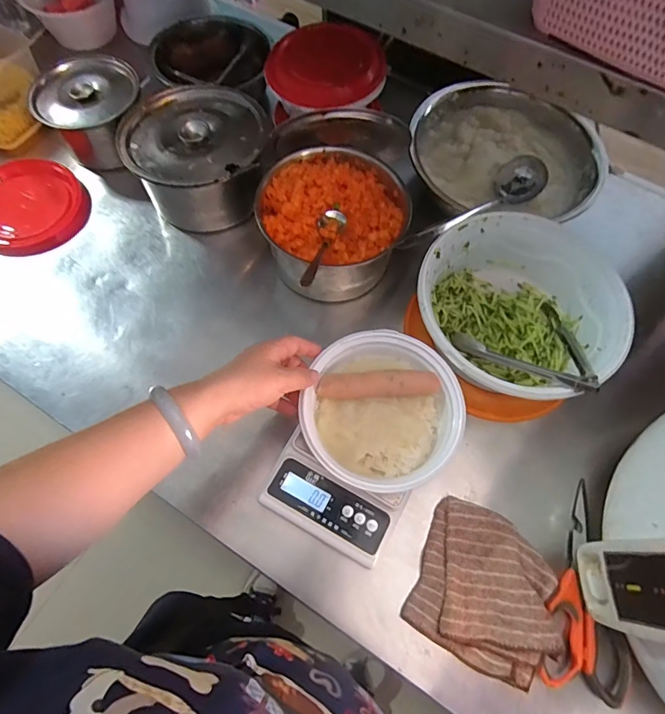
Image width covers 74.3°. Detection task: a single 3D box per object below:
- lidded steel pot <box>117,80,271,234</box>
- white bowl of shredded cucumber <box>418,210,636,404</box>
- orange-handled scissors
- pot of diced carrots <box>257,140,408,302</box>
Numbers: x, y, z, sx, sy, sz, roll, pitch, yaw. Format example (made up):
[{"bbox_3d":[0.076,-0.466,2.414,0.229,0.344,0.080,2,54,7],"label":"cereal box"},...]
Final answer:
[{"bbox_3d":[-0.185,-0.277,0.619,0.186,0.106,0.209,-31,71,-14],"label":"lidded steel pot"},{"bbox_3d":[0.222,-0.056,0.544,0.234,0.100,0.231,1,67,-2],"label":"white bowl of shredded cucumber"},{"bbox_3d":[0.281,0.250,0.480,0.088,0.025,0.208,23,63,1],"label":"orange-handled scissors"},{"bbox_3d":[0.001,-0.178,0.600,0.187,0.094,0.192,1,67,-2],"label":"pot of diced carrots"}]

